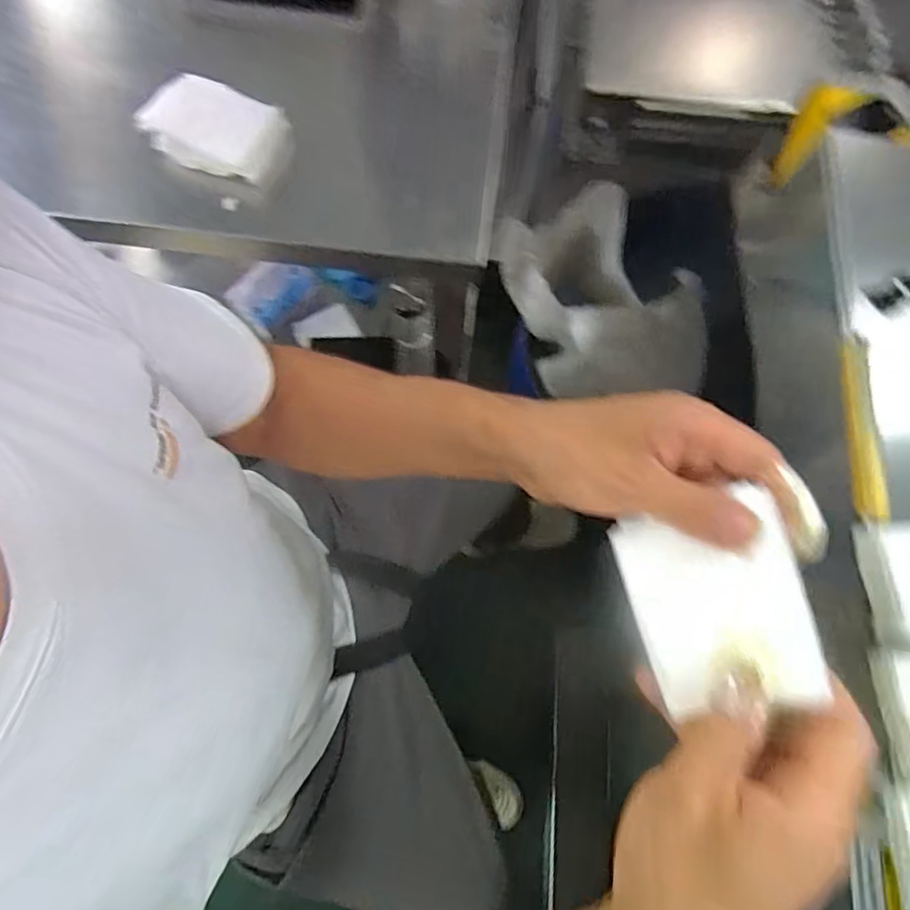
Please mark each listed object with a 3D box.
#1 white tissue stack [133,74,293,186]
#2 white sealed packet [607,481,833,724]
[{"bbox_3d":[-0.204,-0.278,0.496,0.104,0.041,0.068,21,76,4],"label":"white tissue stack"},{"bbox_3d":[0.127,0.072,0.284,0.079,0.010,0.093,-22,67,27],"label":"white sealed packet"}]

